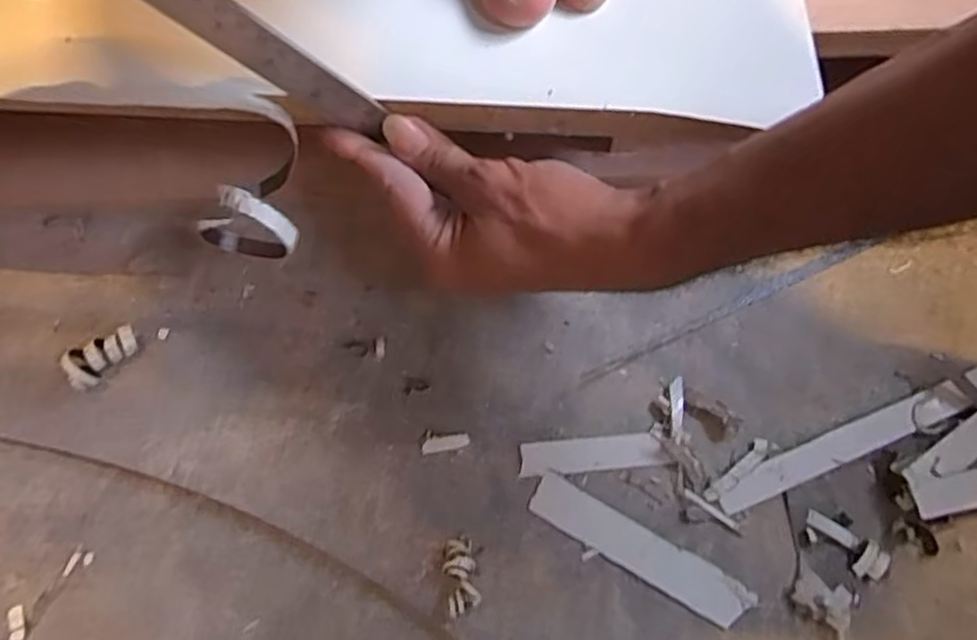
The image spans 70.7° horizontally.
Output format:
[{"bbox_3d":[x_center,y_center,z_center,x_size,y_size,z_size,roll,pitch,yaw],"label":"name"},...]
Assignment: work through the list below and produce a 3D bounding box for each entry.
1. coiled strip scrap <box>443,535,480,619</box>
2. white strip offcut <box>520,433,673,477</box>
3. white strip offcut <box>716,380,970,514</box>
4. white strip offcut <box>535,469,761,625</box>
[{"bbox_3d":[-0.015,0.136,0.368,0.017,0.012,0.039,-9,67,-5],"label":"coiled strip scrap"},{"bbox_3d":[0.061,0.079,0.405,0.084,0.004,0.020,-5,67,-3],"label":"white strip offcut"},{"bbox_3d":[0.207,0.073,0.403,0.160,0.006,0.019,-21,68,-10],"label":"white strip offcut"},{"bbox_3d":[0.083,0.127,0.381,0.126,0.004,0.025,29,69,11],"label":"white strip offcut"}]

